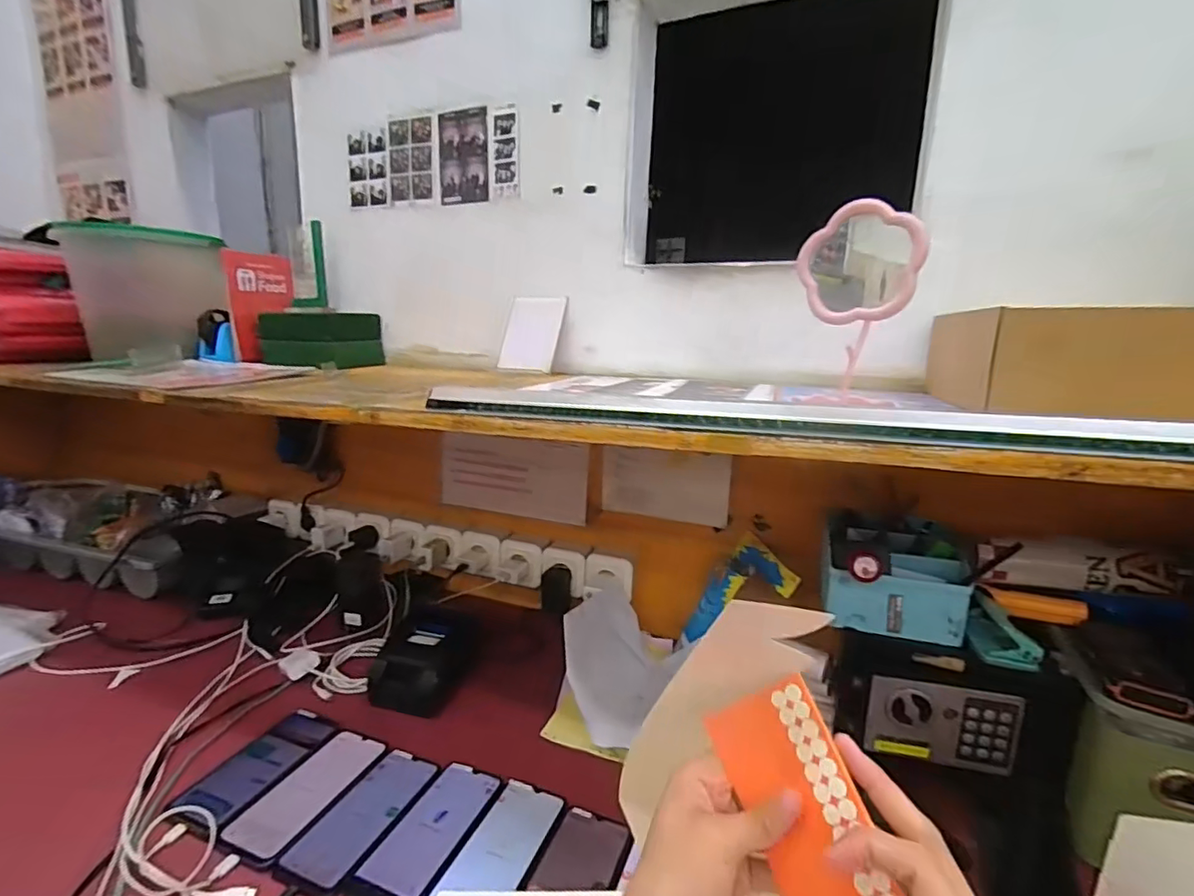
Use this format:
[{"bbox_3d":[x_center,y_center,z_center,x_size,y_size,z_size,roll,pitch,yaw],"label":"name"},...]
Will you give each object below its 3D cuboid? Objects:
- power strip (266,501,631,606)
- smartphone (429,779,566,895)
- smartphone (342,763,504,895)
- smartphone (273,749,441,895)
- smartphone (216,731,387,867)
[{"bbox_3d":[-0.325,0.186,1.006,0.804,0.065,0.098,6,12,21],"label":"power strip"},{"bbox_3d":[-0.093,0.395,0.541,0.073,0.008,0.141,6,12,21],"label":"smartphone"},{"bbox_3d":[-0.168,0.392,0.556,0.080,0.011,0.163,6,12,21],"label":"smartphone"},{"bbox_3d":[-0.240,0.381,0.568,0.078,0.004,0.164,5,12,19],"label":"smartphone"},{"bbox_3d":[-0.313,0.373,0.593,0.081,0.011,0.164,5,12,19],"label":"smartphone"}]

